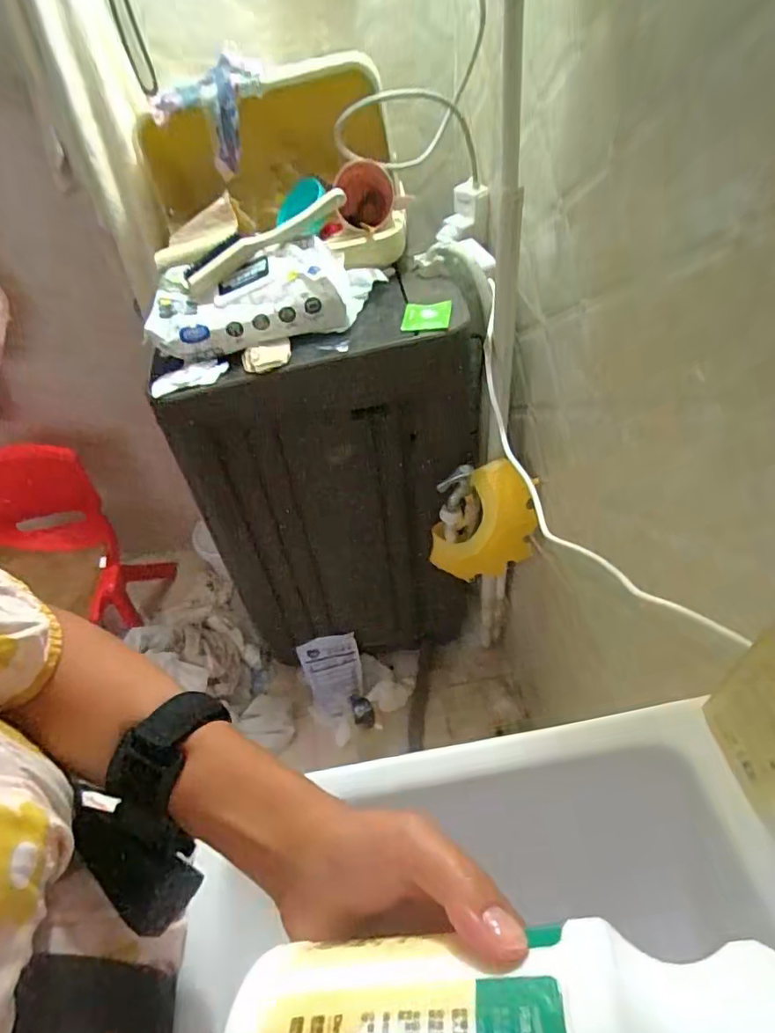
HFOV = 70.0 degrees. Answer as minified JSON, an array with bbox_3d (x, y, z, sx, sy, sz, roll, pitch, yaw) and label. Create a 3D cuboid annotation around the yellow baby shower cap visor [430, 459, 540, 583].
[{"bbox_3d":[0.167,0.019,0.950,0.150,0.228,0.060,36,27,4],"label":"yellow baby shower cap visor"}]

